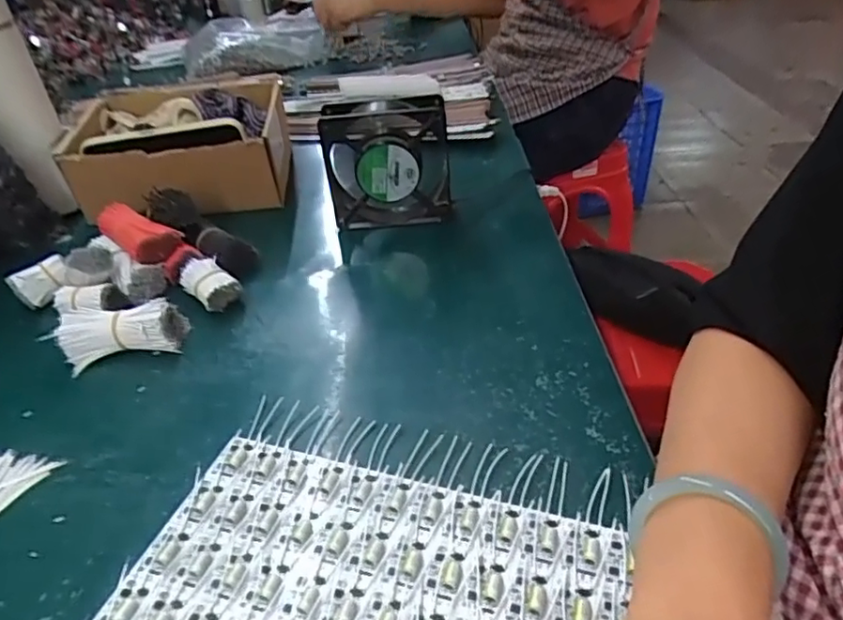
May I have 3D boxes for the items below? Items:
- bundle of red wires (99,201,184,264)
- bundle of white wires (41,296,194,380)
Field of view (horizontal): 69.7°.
[{"bbox_3d":[-0.268,-0.076,0.572,0.042,0.027,0.092,-33,45,-32],"label":"bundle of red wires"},{"bbox_3d":[-0.245,0.018,0.489,0.099,0.035,0.047,-5,37,-1],"label":"bundle of white wires"}]

